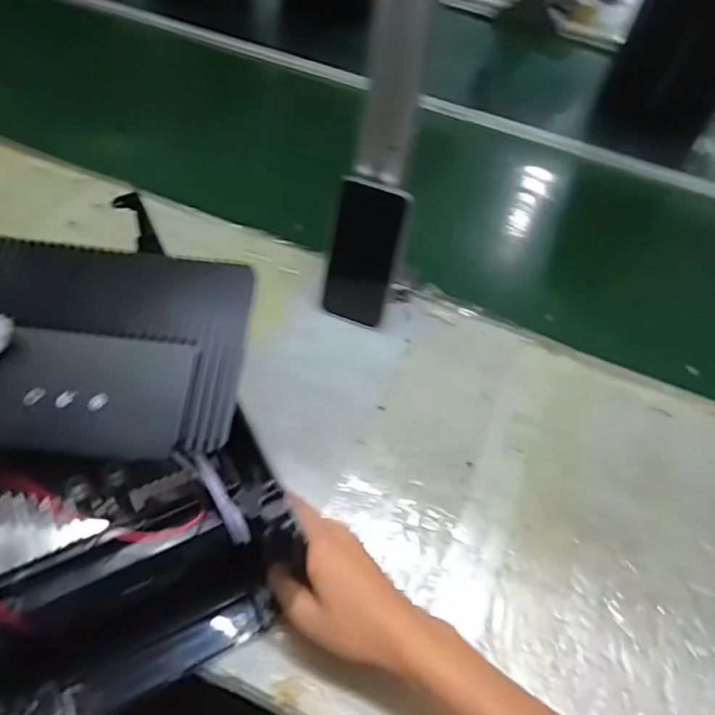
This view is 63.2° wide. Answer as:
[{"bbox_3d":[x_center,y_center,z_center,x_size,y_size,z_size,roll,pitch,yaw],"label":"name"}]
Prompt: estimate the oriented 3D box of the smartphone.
[{"bbox_3d":[0.005,-0.098,0.570,0.069,0.142,0.015,23,33,12],"label":"smartphone"}]

